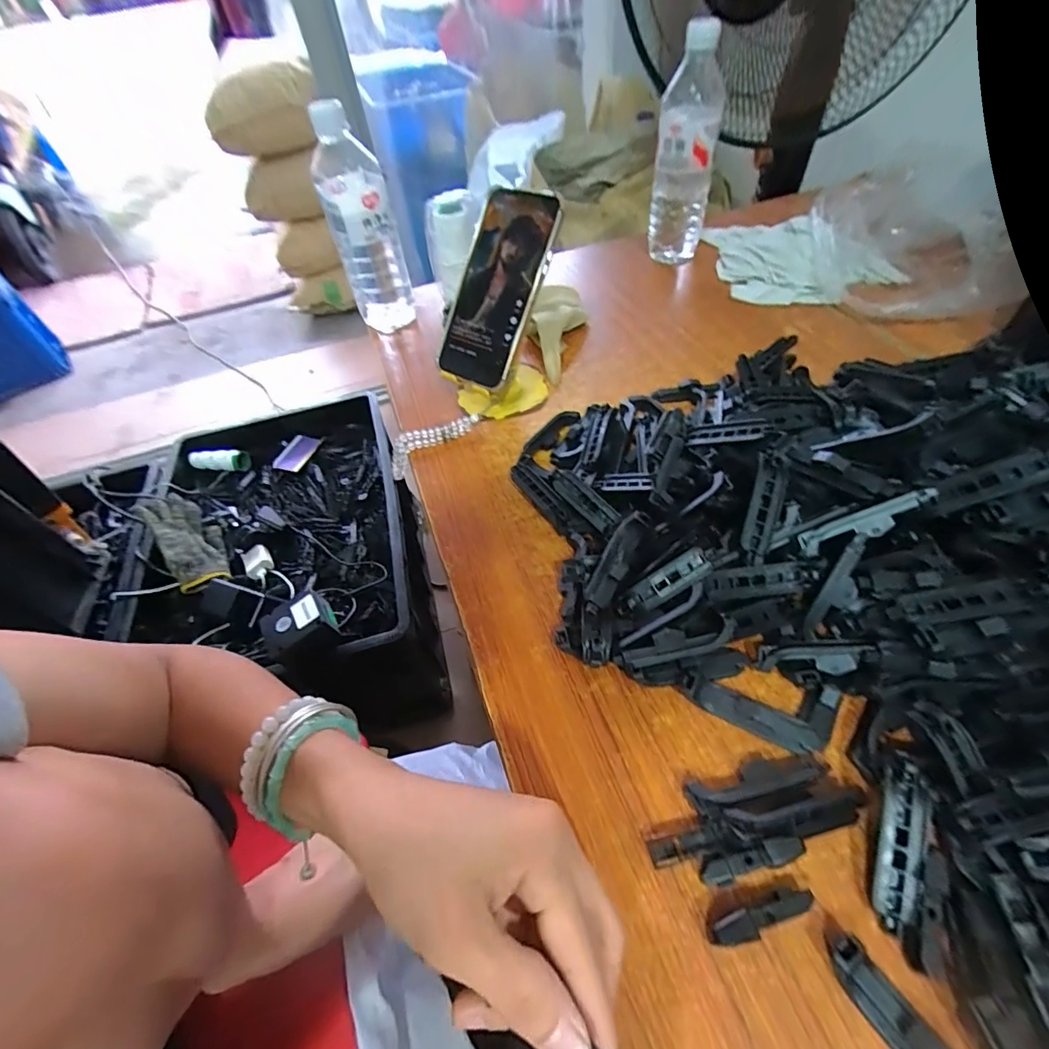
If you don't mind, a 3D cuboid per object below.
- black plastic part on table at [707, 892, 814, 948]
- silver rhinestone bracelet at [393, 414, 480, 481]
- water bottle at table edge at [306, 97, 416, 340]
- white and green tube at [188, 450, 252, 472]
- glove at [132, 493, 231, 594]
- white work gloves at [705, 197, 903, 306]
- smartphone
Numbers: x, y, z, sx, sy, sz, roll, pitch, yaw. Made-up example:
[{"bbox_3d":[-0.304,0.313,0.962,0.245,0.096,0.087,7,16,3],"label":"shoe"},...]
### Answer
[{"bbox_3d":[0.107,0.179,0.220,0.049,0.018,0.011,-16,50,-7],"label":"black plastic part on table"},{"bbox_3d":[-0.088,-0.079,0.467,0.098,0.033,0.021,-27,51,0],"label":"silver rhinestone bracelet"},{"bbox_3d":[-0.176,-0.321,0.534,0.068,0.214,0.079,-17,50,-9],"label":"water bottle at table edge"},{"bbox_3d":[-0.620,-0.127,0.975,0.115,0.042,0.038,-4,51,4],"label":"white and green tube"},{"bbox_3d":[-0.568,0.013,0.808,0.080,0.078,0.224,-36,56,-20],"label":"glove"},{"bbox_3d":[0.347,-0.348,0.612,0.195,0.050,0.206,-2,49,4],"label":"white work gloves"},{"bbox_3d":[-0.024,-0.212,0.435,0.079,0.166,0.017,28,14,27],"label":"smartphone"}]

